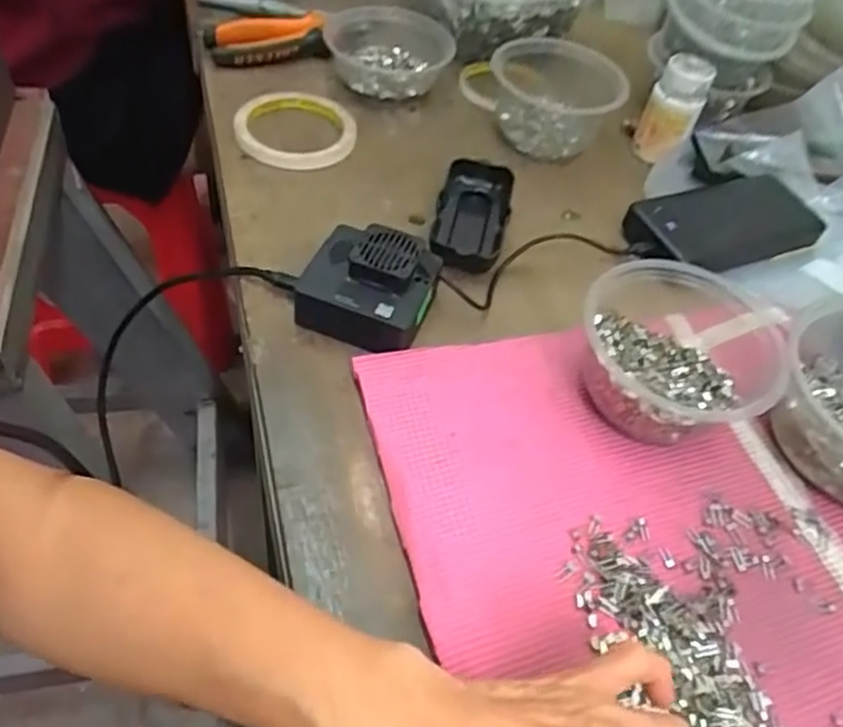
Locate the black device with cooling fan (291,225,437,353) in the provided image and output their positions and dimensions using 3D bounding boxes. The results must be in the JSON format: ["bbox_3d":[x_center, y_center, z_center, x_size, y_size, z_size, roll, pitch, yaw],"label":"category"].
[{"bbox_3d":[-0.034,-0.049,0.448,0.081,0.043,0.072,19,51,7],"label":"black device with cooling fan"}]

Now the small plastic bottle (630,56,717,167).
[{"bbox_3d":[0.219,-0.220,0.604,0.044,0.088,0.042,33,43,18],"label":"small plastic bottle"}]

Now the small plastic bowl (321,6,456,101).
[{"bbox_3d":[-0.032,-0.285,0.642,0.113,0.041,0.104,1,51,-8],"label":"small plastic bowl"}]

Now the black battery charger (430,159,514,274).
[{"bbox_3d":[0.038,-0.110,0.520,0.052,0.024,0.111,12,51,-1],"label":"black battery charger"}]

